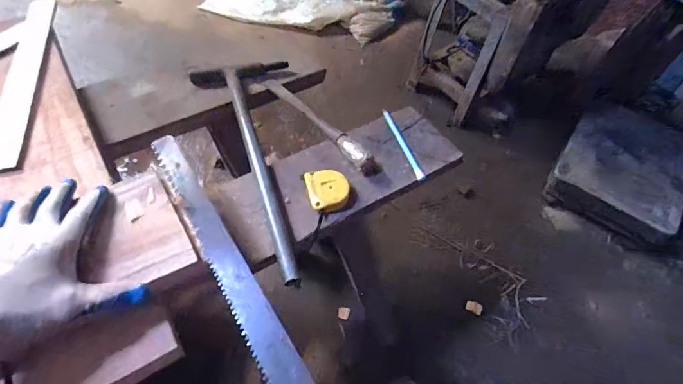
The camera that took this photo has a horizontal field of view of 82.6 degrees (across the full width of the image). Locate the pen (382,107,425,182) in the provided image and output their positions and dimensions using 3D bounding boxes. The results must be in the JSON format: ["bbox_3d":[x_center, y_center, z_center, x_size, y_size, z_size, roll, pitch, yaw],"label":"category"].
[{"bbox_3d":[0.095,-0.073,0.596,0.015,0.011,0.146,-12,57,-12],"label":"pen"}]

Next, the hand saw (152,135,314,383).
[{"bbox_3d":[-0.107,0.111,0.377,0.083,0.017,0.483,-23,58,-18],"label":"hand saw"}]

